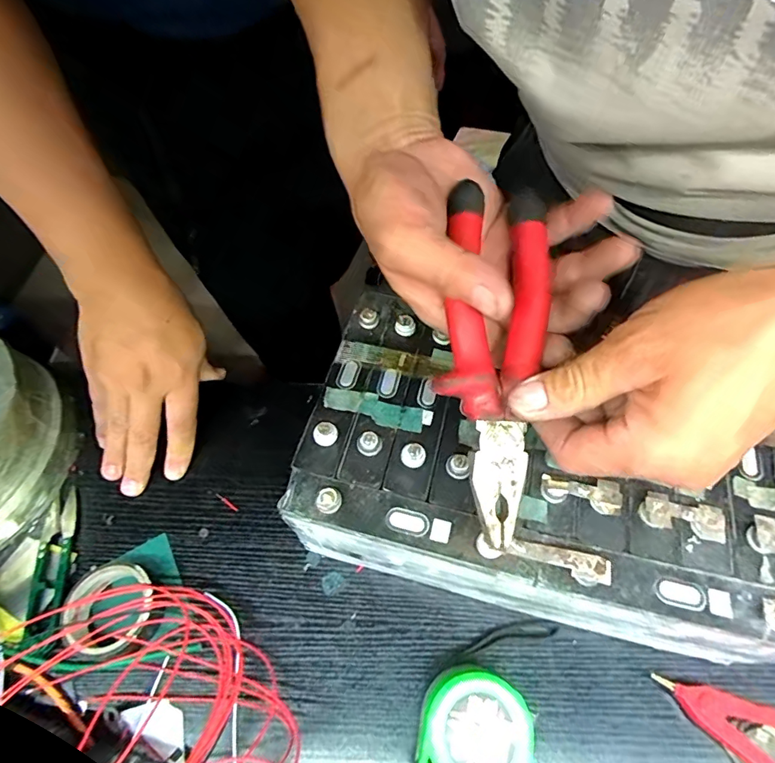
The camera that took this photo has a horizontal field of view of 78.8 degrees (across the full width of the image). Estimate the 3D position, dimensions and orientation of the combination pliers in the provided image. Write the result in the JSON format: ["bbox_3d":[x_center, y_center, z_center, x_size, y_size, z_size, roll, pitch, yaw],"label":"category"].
[{"bbox_3d":[0.057,-0.013,0.258,0.054,0.028,0.188,4,82,5],"label":"combination pliers"}]

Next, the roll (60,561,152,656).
[{"bbox_3d":[-0.192,0.156,0.328,0.065,0.027,0.055,13,59,9],"label":"roll"}]

